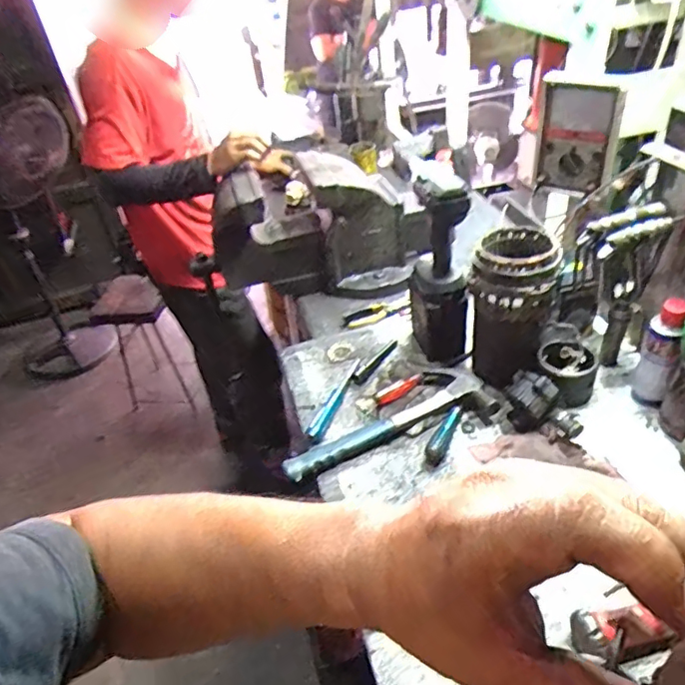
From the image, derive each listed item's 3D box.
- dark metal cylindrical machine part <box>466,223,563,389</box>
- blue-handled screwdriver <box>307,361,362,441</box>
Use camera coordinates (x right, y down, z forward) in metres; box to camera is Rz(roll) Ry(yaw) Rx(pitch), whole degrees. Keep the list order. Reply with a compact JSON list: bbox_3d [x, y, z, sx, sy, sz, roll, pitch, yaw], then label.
[{"bbox_3d":[0.268,-0.069,0.873,0.124,0.190,0.126,10,42,21],"label":"dark metal cylindrical machine part"},{"bbox_3d":[-0.013,0.089,0.936,0.023,0.014,0.189,10,42,20],"label":"blue-handled screwdriver"}]

